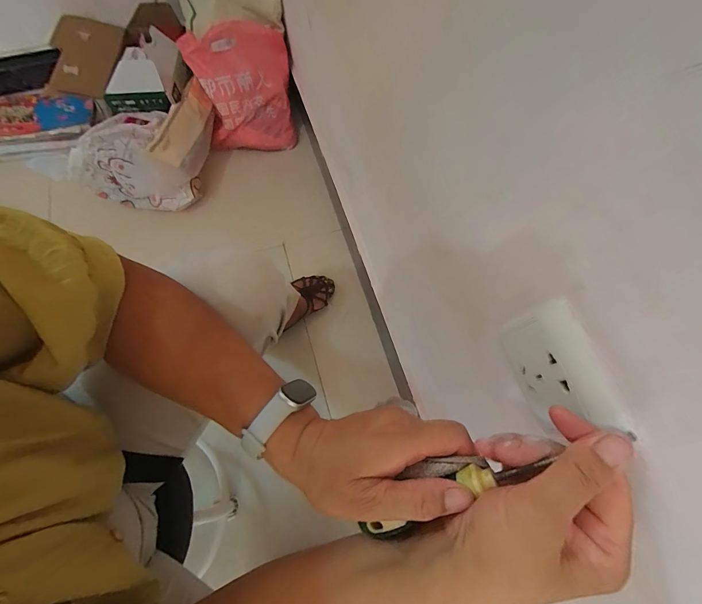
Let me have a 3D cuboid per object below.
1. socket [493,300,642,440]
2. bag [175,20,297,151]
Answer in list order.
[{"bbox_3d":[0.129,0.045,0.218,0.010,0.080,0.078,-10,68,-6],"label":"socket"},{"bbox_3d":[-0.274,-0.542,0.873,0.235,0.257,0.177,-9,68,-3],"label":"bag"}]

